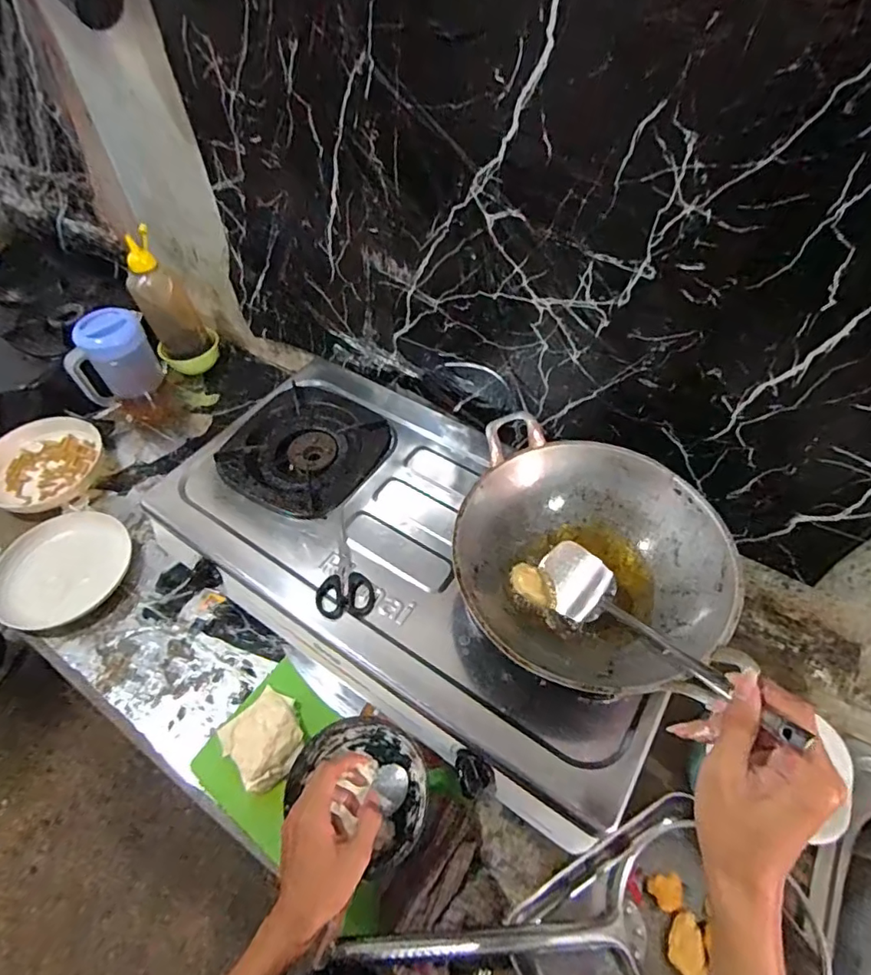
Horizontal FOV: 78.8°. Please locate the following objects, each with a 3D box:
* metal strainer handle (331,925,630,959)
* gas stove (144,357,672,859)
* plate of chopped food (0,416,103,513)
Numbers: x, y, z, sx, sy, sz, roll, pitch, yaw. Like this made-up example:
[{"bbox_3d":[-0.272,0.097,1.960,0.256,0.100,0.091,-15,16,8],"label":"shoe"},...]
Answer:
[{"bbox_3d":[0.046,0.418,0.488,0.273,0.020,0.020,7,52,-10],"label":"metal strainer handle"},{"bbox_3d":[-0.018,0.090,0.719,0.669,0.138,0.384,31,59,22],"label":"gas stove"},{"bbox_3d":[-0.647,-0.044,0.875,0.171,0.038,0.179,0,53,0],"label":"plate of chopped food"}]

